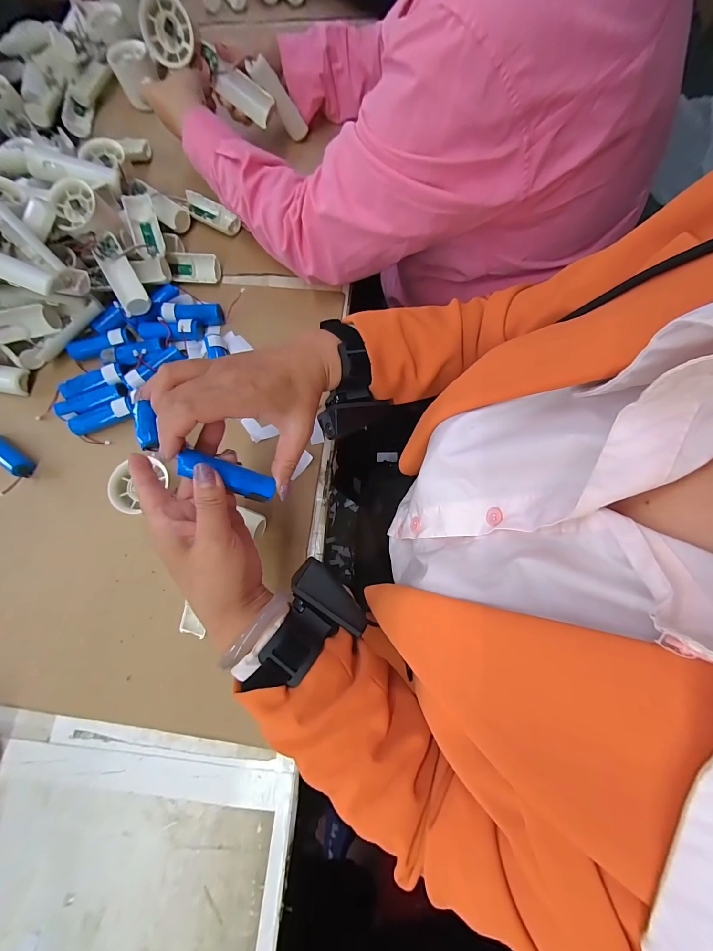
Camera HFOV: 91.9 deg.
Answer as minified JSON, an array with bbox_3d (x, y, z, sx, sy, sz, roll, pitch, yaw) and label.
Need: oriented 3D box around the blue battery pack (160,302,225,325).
[{"bbox_3d":[-0.203,-0.201,0.429,0.072,0.018,0.026,-2,76,0],"label":"blue battery pack"}]

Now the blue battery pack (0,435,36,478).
[{"bbox_3d":[-0.397,-0.026,0.390,0.069,0.023,0.024,31,78,8],"label":"blue battery pack"}]

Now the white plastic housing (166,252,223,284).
[{"bbox_3d":[-0.211,-0.268,0.445,0.067,0.018,0.031,1,76,1],"label":"white plastic housing"}]

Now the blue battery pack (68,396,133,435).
[{"bbox_3d":[-0.293,-0.068,0.399,0.073,0.024,0.023,-18,76,-4],"label":"blue battery pack"}]

